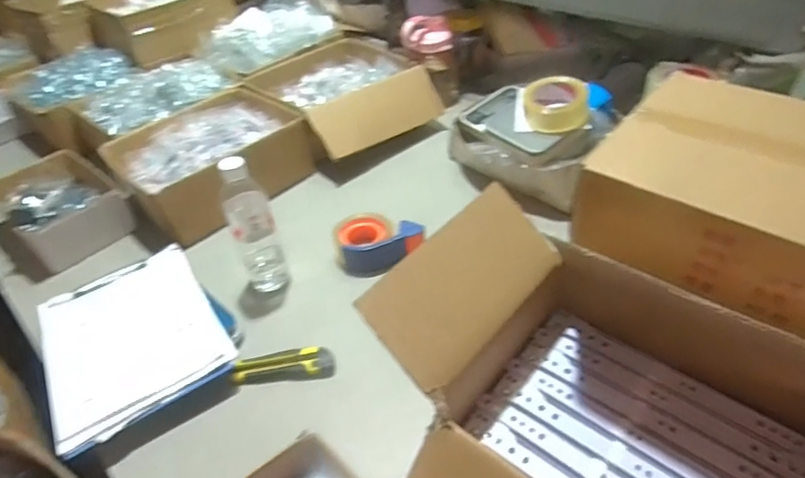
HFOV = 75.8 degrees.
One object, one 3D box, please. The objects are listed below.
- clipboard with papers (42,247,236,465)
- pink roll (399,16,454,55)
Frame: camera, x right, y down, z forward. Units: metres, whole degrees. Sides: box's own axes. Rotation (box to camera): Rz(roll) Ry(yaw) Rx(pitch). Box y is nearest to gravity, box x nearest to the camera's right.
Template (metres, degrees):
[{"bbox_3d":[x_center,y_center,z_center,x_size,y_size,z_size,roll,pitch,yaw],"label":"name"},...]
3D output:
[{"bbox_3d":[-0.390,0.134,0.746,0.222,0.019,0.302,-28,45,-22],"label":"clipboard with papers"},{"bbox_3d":[0.053,-0.467,1.173,0.113,0.073,0.068,-6,41,1],"label":"pink roll"}]

